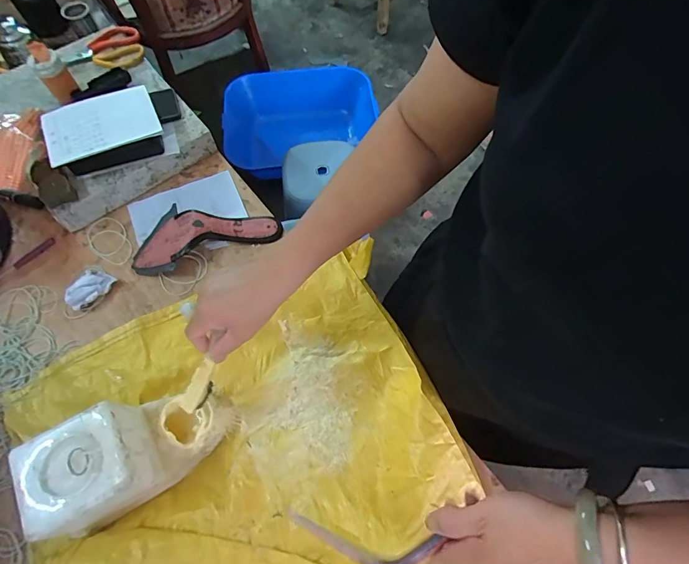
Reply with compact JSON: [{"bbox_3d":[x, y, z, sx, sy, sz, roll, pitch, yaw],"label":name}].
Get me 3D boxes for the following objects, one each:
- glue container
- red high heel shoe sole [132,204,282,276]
[{"bbox_3d":[-0.256,0.205,0.482,0.212,0.114,0.109,-28,68,-12],"label":"glue container"},{"bbox_3d":[-0.242,-0.088,0.659,0.251,0.052,0.108,-21,67,-9],"label":"red high heel shoe sole"}]

